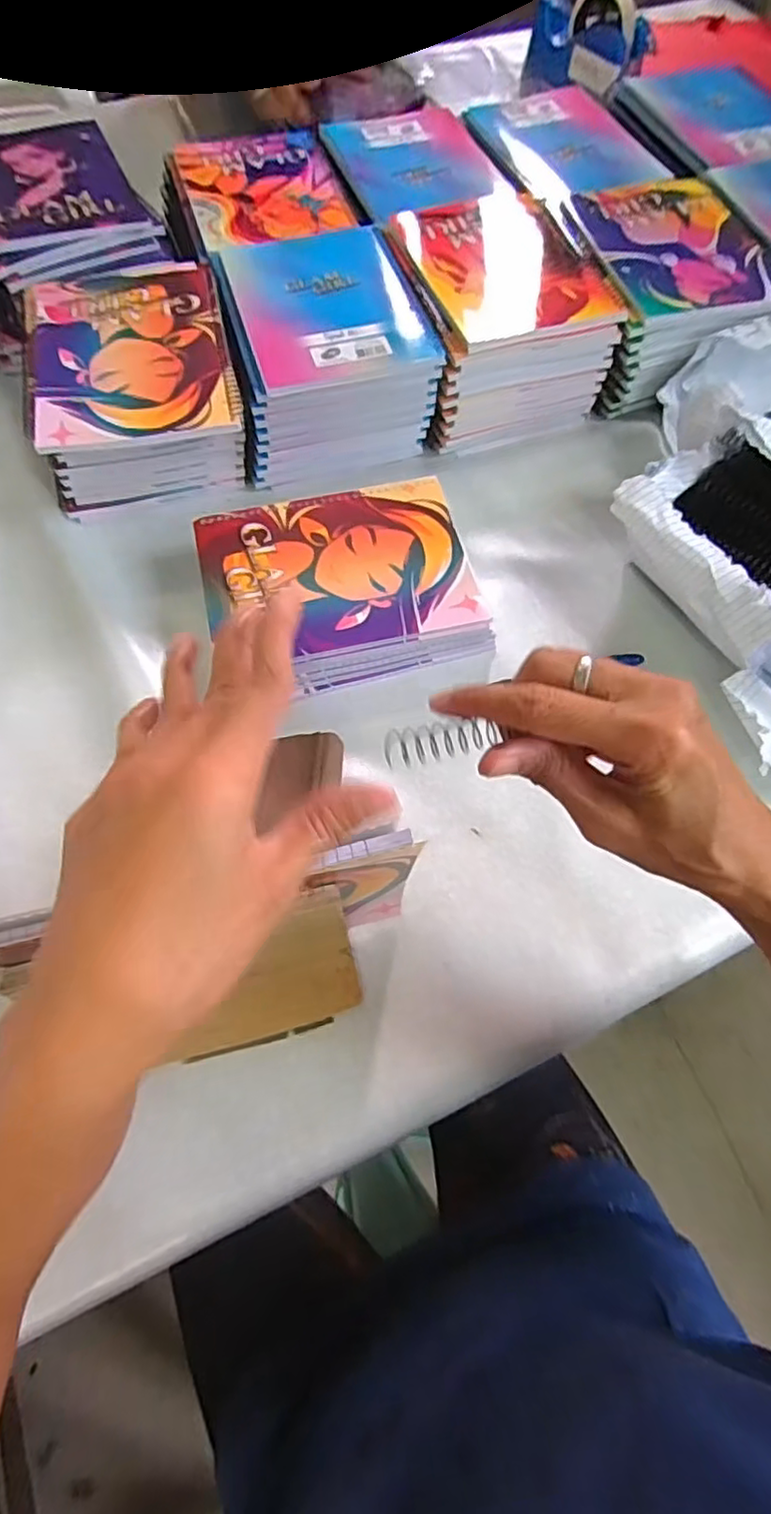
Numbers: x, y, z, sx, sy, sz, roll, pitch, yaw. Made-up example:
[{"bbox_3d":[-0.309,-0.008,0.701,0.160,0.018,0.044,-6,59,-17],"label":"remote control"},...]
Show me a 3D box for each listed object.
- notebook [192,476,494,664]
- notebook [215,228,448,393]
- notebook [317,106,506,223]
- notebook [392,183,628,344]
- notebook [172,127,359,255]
[{"bbox_3d":[-0.036,-0.141,0.479,0.196,0.007,0.147,-13,65,-7],"label":"notebook"},{"bbox_3d":[-0.056,-0.393,0.543,0.155,0.006,0.205,-15,65,-8],"label":"notebook"},{"bbox_3d":[0.026,-0.614,0.653,0.150,0.007,0.190,-17,66,-9],"label":"notebook"},{"bbox_3d":[0.105,-0.453,0.574,0.158,0.013,0.230,-17,66,-9],"label":"notebook"},{"bbox_3d":[-0.123,-0.573,0.638,0.149,0.007,0.214,-16,66,-9],"label":"notebook"}]

